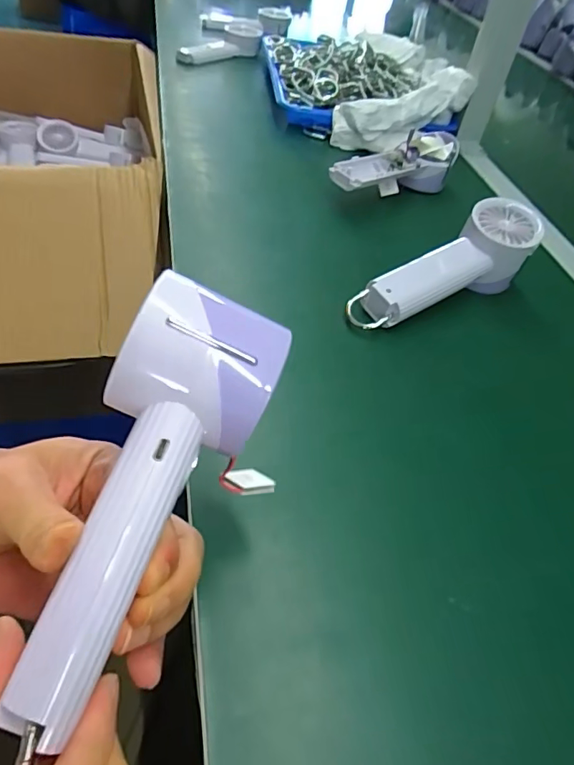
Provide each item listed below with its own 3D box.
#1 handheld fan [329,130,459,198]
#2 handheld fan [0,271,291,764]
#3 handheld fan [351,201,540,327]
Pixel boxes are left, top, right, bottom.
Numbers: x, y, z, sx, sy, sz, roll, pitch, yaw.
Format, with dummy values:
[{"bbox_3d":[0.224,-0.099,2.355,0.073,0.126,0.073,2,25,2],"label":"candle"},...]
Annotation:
[{"bbox_3d":[0.121,-0.234,0.561,0.066,0.045,0.175,38,52,23],"label":"handheld fan"},{"bbox_3d":[-0.052,0.043,0.191,0.058,0.046,0.169,18,73,9],"label":"handheld fan"},{"bbox_3d":[0.139,-0.096,0.427,0.187,0.061,0.061,-26,57,-31],"label":"handheld fan"}]

